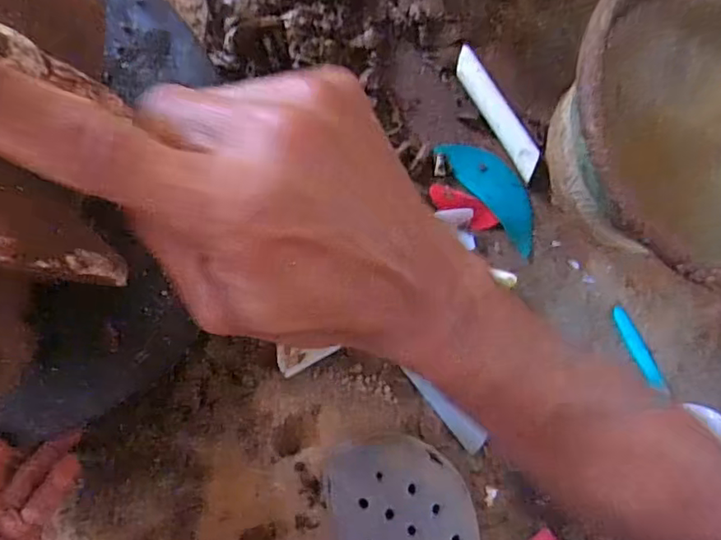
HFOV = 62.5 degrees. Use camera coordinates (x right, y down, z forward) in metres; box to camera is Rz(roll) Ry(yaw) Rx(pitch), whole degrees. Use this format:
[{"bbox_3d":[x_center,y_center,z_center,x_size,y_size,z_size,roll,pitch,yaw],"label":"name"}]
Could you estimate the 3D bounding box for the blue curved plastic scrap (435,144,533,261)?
[{"bbox_3d":[0.121,-0.071,0.525,0.041,0.007,0.122,-45,94,-9],"label":"blue curved plastic scrap"}]

